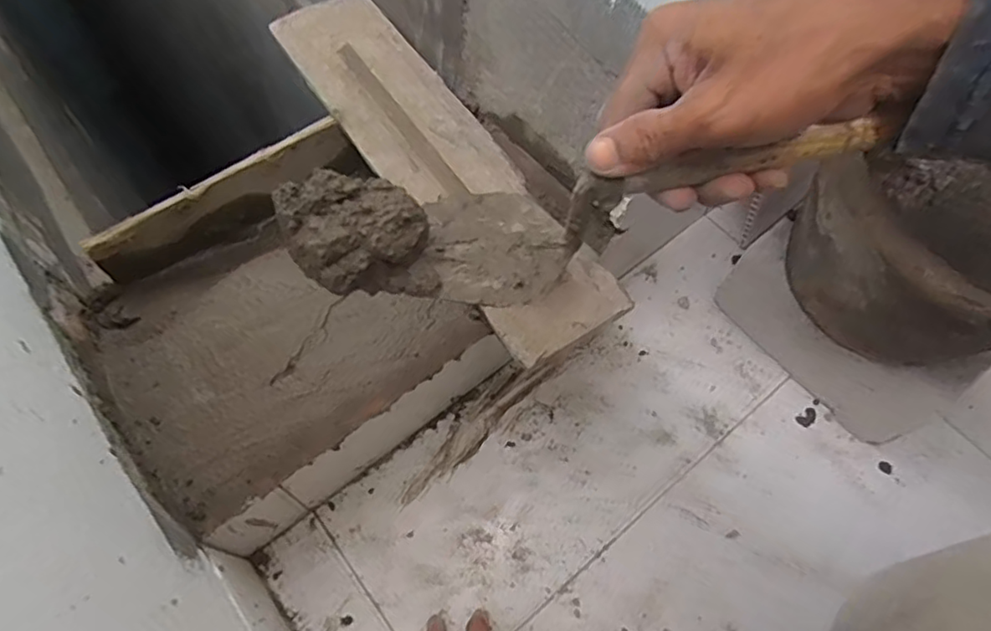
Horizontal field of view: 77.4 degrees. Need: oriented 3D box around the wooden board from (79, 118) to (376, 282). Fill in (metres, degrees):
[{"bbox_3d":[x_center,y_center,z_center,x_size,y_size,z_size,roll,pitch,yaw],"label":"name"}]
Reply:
[{"bbox_3d":[-0.247,-0.104,0.580,0.242,0.072,0.016,-32,59,-14],"label":"wooden board"}]

